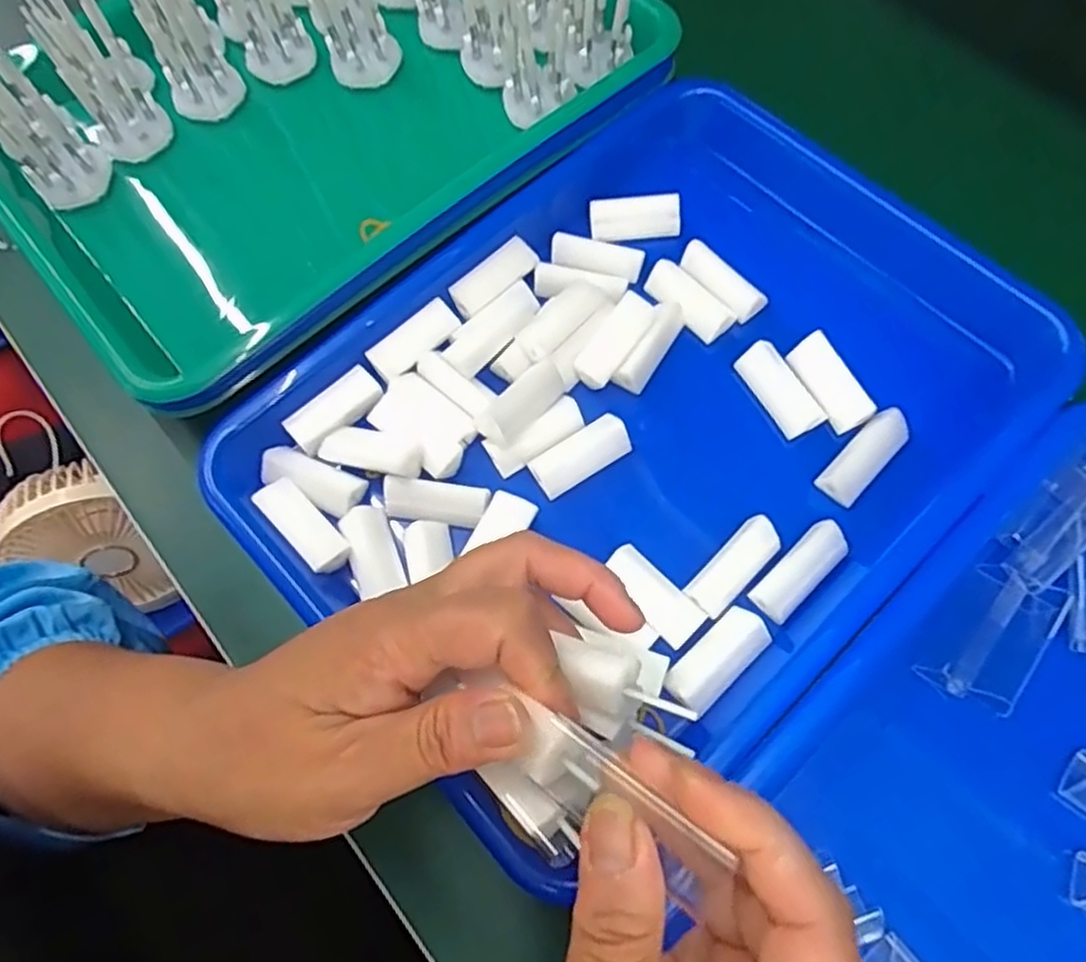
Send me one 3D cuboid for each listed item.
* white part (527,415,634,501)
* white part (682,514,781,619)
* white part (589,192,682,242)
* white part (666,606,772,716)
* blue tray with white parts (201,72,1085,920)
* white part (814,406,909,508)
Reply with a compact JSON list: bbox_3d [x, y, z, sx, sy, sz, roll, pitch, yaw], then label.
[{"bbox_3d":[0.017,-0.012,0.327,0.045,0.012,0.020,-31,70,-9],"label":"white part"},{"bbox_3d":[0.082,0.036,0.307,0.018,0.006,0.046,42,88,17],"label":"white part"},{"bbox_3d":[0.047,-0.135,0.370,0.045,0.017,0.015,-5,68,1],"label":"white part"},{"bbox_3d":[0.071,0.072,0.291,0.046,0.008,0.020,-41,72,-13],"label":"white part"},{"bbox_3d":[0.057,-0.034,0.340,0.254,0.047,0.344,42,76,17],"label":"blue tray with white parts"},{"bbox_3d":[0.144,-0.010,0.323,0.018,0.012,0.046,42,90,17],"label":"white part"}]

